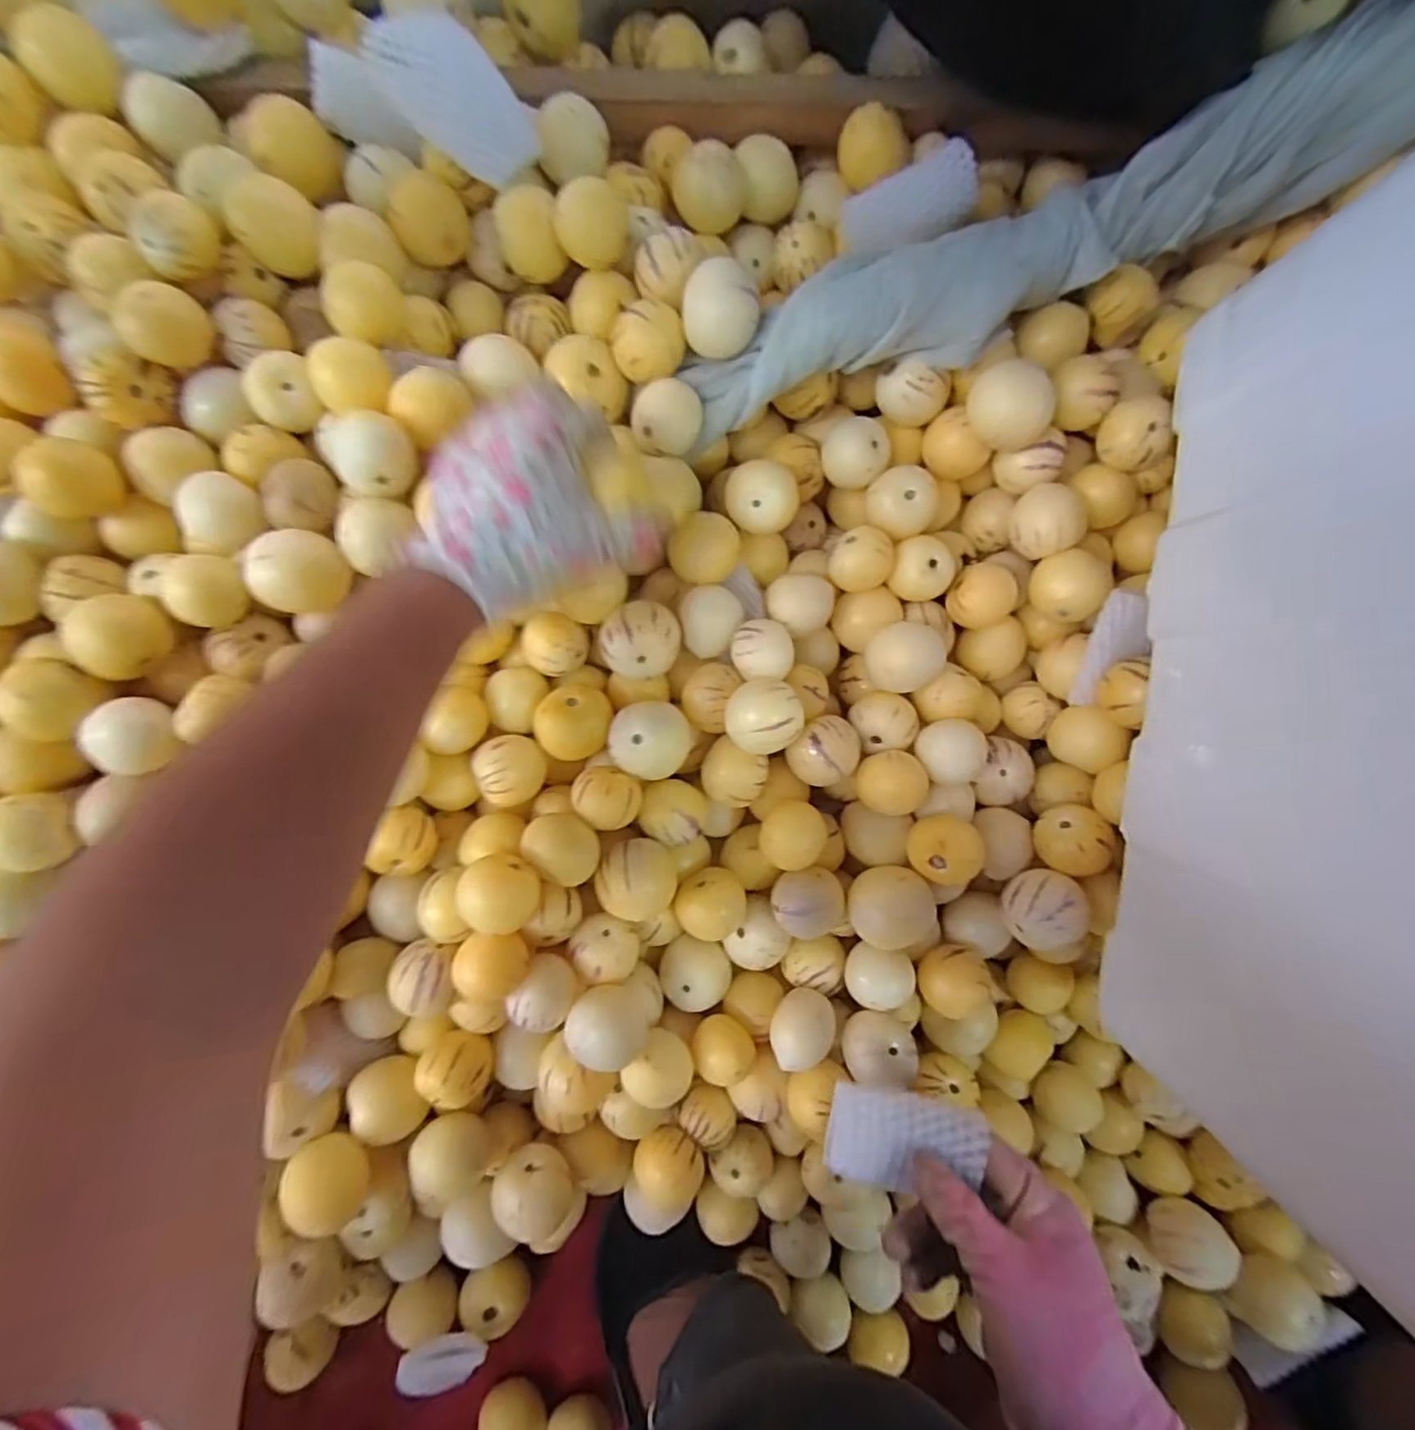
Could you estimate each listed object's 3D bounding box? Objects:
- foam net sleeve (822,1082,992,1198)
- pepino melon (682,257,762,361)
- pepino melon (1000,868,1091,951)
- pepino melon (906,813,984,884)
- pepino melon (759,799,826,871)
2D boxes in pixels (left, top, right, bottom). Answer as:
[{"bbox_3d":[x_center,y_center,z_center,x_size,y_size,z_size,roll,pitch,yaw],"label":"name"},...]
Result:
[{"bbox_3d":[0.105,0.229,0.345,0.079,0.005,0.044,2,68,20],"label":"foam net sleeve"},{"bbox_3d":[0.008,-0.261,0.419,0.047,0.044,0.043,-3,87,-1],"label":"pepino melon"},{"bbox_3d":[0.231,0.132,0.443,0.053,0.052,0.052,-20,87,-2],"label":"pepino melon"},{"bbox_3d":[0.162,0.091,0.446,0.045,0.044,0.044,0,87,-1],"label":"pepino melon"},{"bbox_3d":[0.059,0.084,0.446,0.044,0.036,0.044,-27,87,-2],"label":"pepino melon"}]

